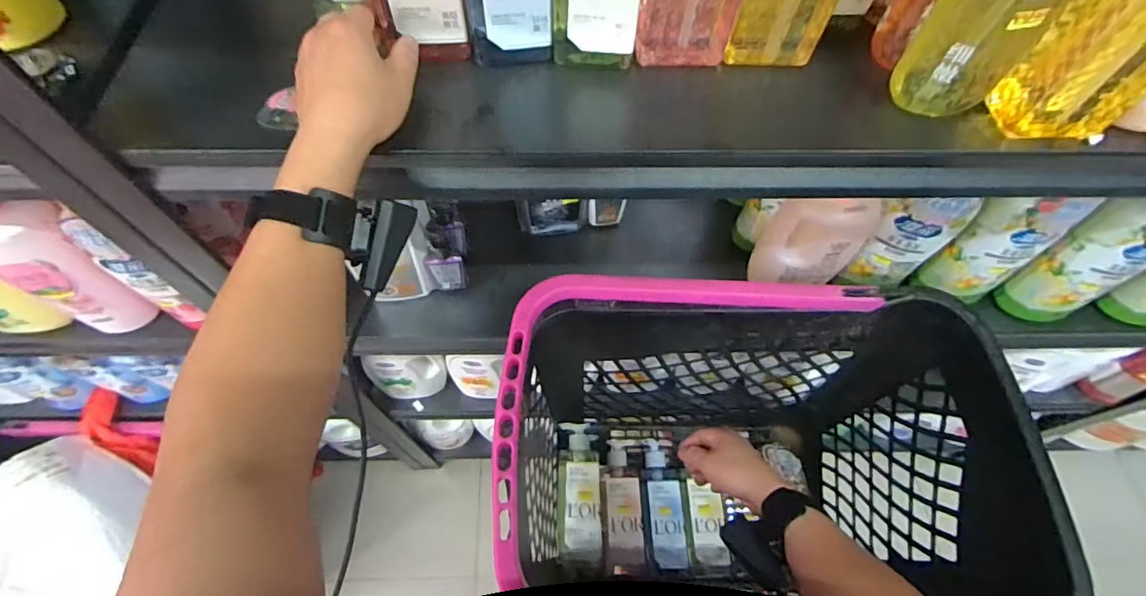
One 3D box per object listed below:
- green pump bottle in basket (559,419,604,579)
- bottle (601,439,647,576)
[{"bbox_3d":[0.012,0.329,0.874,0.073,0.069,0.230,0,62,-2],"label":"green pump bottle in basket"},{"bbox_3d":[0.083,0.352,0.900,0.069,0.041,0.219,-1,62,-3],"label":"bottle"}]

